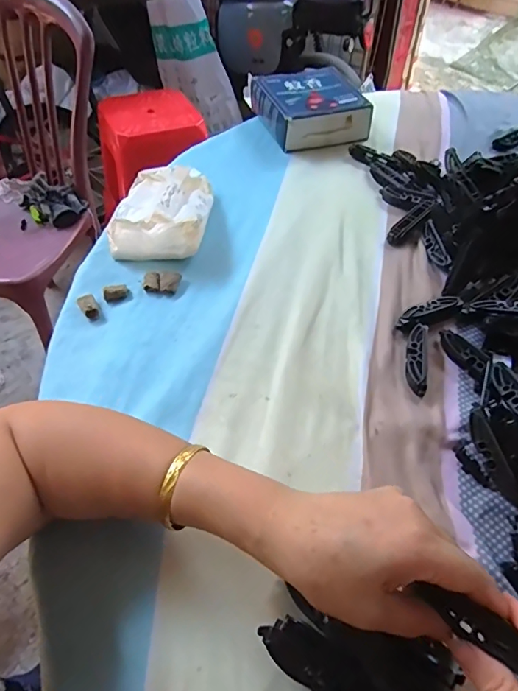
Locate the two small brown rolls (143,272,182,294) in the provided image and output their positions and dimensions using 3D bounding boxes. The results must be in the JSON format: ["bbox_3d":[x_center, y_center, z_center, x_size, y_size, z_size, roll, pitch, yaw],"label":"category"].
[{"bbox_3d":[-0.102,-0.067,0.484,0.037,0.009,0.024,3,52,0],"label":"two small brown rolls"}]

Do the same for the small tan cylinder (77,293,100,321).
[{"bbox_3d":[-0.168,-0.038,0.460,0.016,0.011,0.027,-27,58,-21],"label":"small tan cylinder"}]

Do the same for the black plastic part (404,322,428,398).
[{"bbox_3d":[0.147,0.011,0.430,0.016,0.014,0.077,11,53,6],"label":"black plastic part"}]

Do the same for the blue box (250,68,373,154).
[{"bbox_3d":[0.074,-0.359,0.697,0.140,0.047,0.154,-17,55,-15],"label":"blue box"}]

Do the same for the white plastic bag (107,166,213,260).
[{"bbox_3d":[-0.111,-0.161,0.532,0.109,0.038,0.147,-1,52,-3],"label":"white plastic bag"}]

